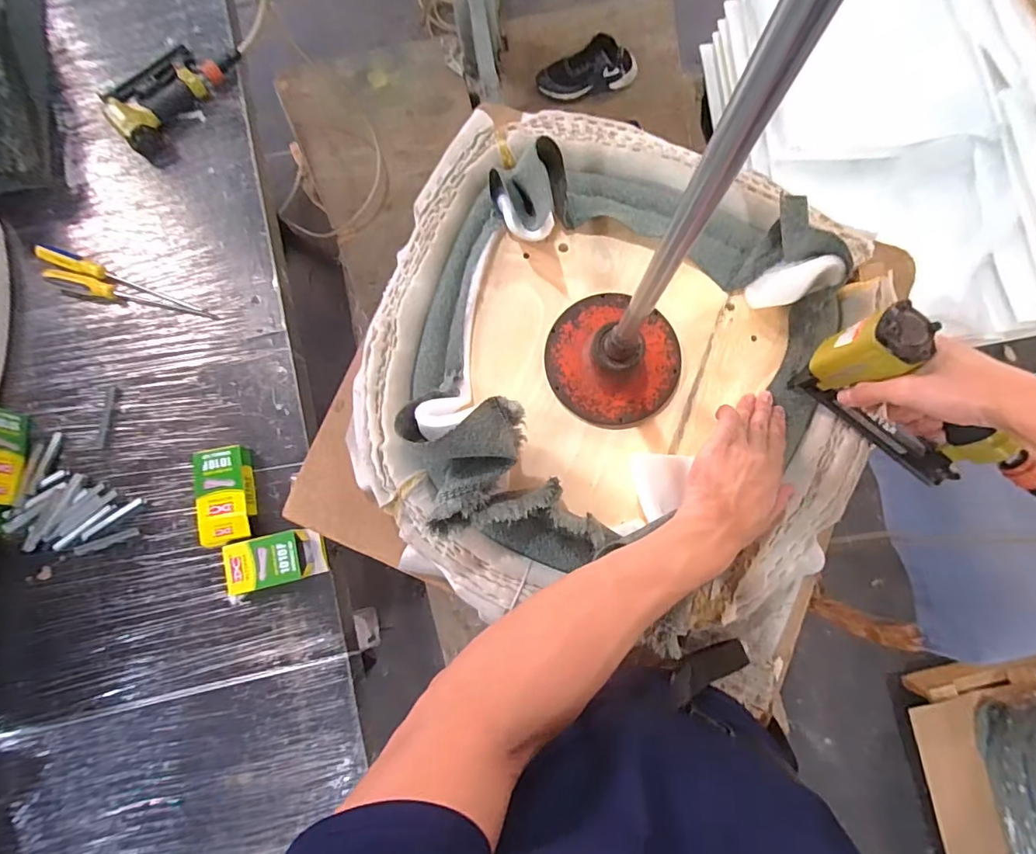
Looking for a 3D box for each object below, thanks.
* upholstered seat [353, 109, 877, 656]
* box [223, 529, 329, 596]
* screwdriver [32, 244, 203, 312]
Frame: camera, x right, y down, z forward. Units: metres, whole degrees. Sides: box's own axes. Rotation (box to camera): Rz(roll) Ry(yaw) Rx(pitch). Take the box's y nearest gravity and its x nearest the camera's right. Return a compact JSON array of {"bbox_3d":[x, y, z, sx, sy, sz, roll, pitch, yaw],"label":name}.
[{"bbox_3d":[0.108,-0.064,0.514,0.536,0.132,0.536,19,81,4],"label":"upholstered seat"},{"bbox_3d":[-0.378,0.207,0.789,0.144,0.035,0.076,-14,80,-2],"label":"box"},{"bbox_3d":[-0.699,-0.255,0.876,0.317,0.044,0.031,21,81,4],"label":"screwdriver"}]

